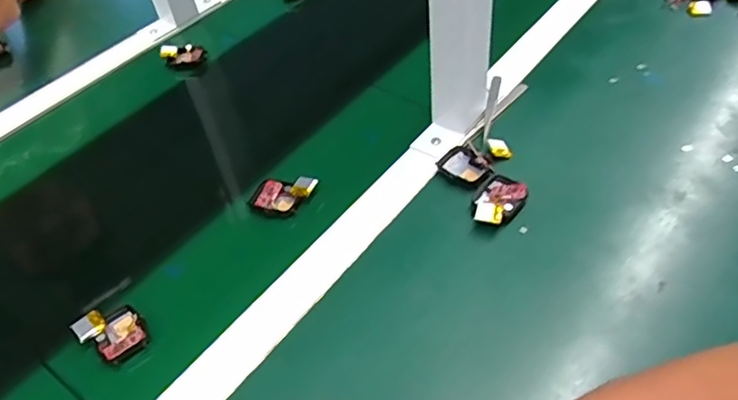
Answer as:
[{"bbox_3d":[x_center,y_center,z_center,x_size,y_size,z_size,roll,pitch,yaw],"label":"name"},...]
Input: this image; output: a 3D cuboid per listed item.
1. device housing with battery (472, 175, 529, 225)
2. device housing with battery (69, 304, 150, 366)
[{"bbox_3d":[0.112,0.000,0.503,0.036,0.012,0.058,29,55,30],"label":"device housing with battery"},{"bbox_3d":[-0.196,0.104,0.447,0.042,0.021,0.049,-36,52,-26],"label":"device housing with battery"}]

